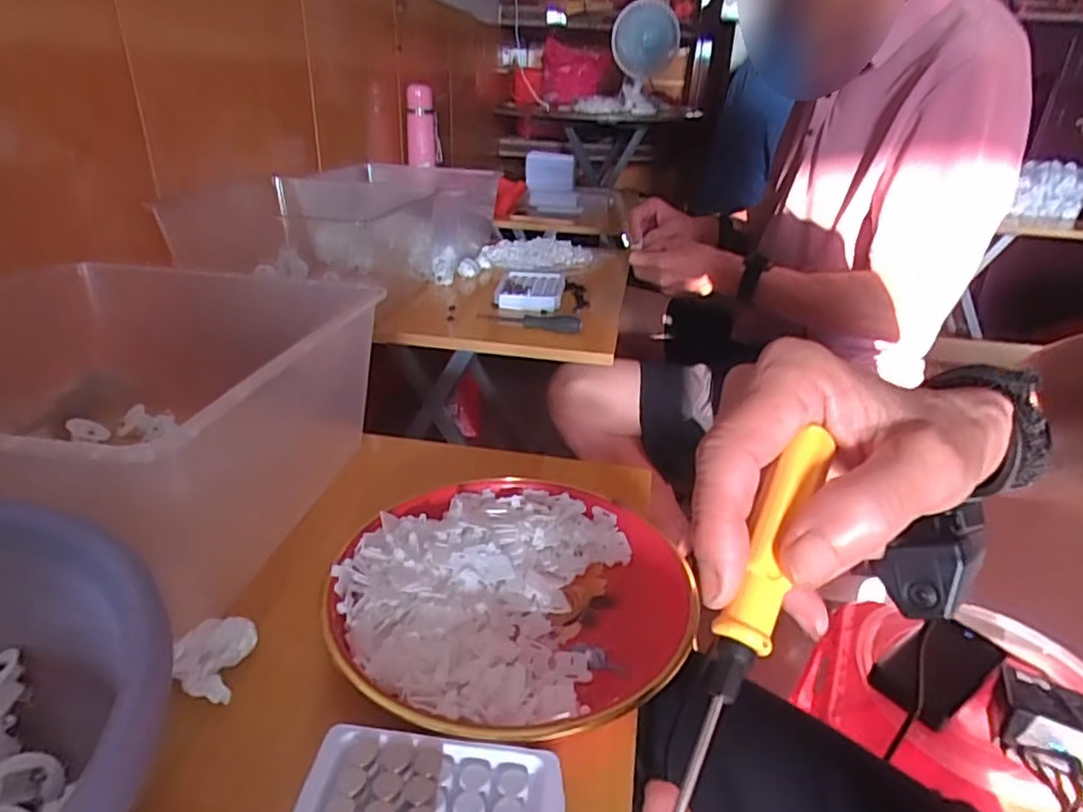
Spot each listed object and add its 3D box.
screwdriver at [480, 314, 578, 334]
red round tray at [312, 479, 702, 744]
[{"bbox_3d":[-0.015,-0.113,0.865,0.133,0.021,0.024,9,27,12],"label":"screwdriver"},{"bbox_3d":[-0.019,0.114,0.406,0.212,0.030,0.209,3,26,-1],"label":"red round tray"}]

